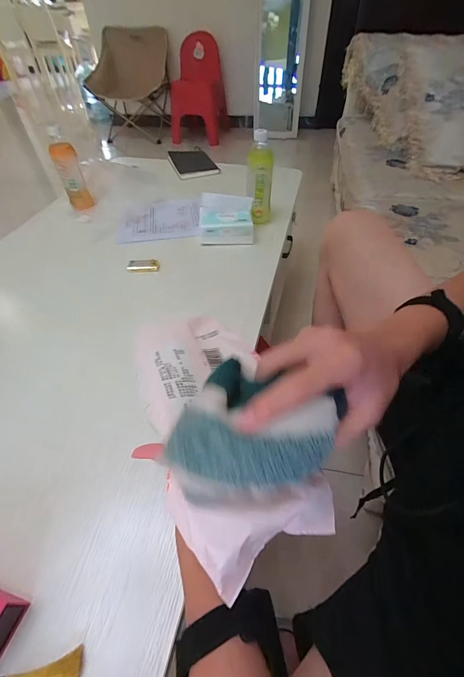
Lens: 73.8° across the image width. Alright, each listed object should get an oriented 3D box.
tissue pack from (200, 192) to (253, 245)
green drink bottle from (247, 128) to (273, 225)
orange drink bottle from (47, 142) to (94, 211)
[{"bbox_3d":[-0.013,-0.286,0.753,0.127,0.099,0.068,3,49,5],"label":"tissue pack"},{"bbox_3d":[0.067,-0.373,0.739,0.058,0.198,0.064,2,49,4],"label":"green drink bottle"},{"bbox_3d":[-0.419,-0.423,0.811,0.059,0.149,0.044,-21,51,-15],"label":"orange drink bottle"}]

